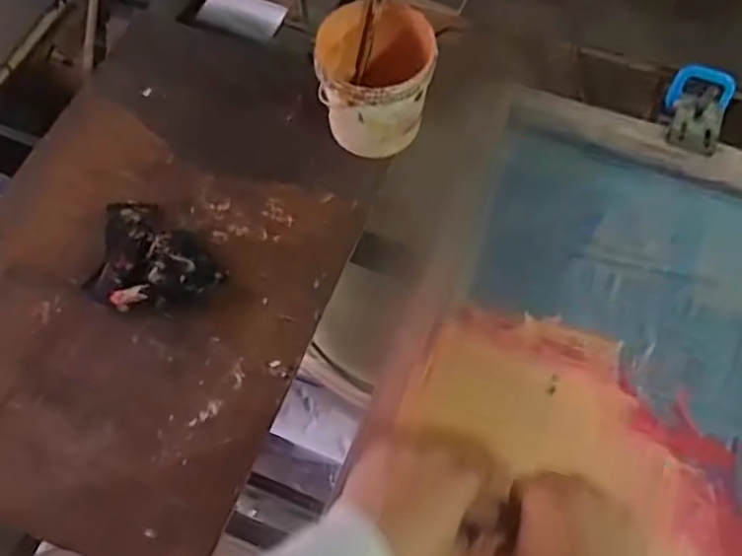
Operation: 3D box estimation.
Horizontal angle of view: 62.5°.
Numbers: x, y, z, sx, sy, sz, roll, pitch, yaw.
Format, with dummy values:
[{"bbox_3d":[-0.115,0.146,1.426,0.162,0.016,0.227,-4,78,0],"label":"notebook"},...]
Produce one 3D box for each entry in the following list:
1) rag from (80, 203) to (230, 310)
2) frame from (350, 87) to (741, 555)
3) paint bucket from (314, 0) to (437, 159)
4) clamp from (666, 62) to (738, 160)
[{"bbox_3d":[-0.241,-0.019,0.641,0.155,0.032,0.114,38,70,13],"label":"rag"},{"bbox_3d":[0.246,0.118,0.590,0.432,0.060,0.632,21,67,6],"label":"frame"},{"bbox_3d":[0.002,-0.214,0.692,0.120,0.130,0.132,-5,66,-5],"label":"paint bucket"},{"bbox_3d":[0.385,-0.193,0.723,0.066,0.046,0.130,20,67,6],"label":"clamp"}]

